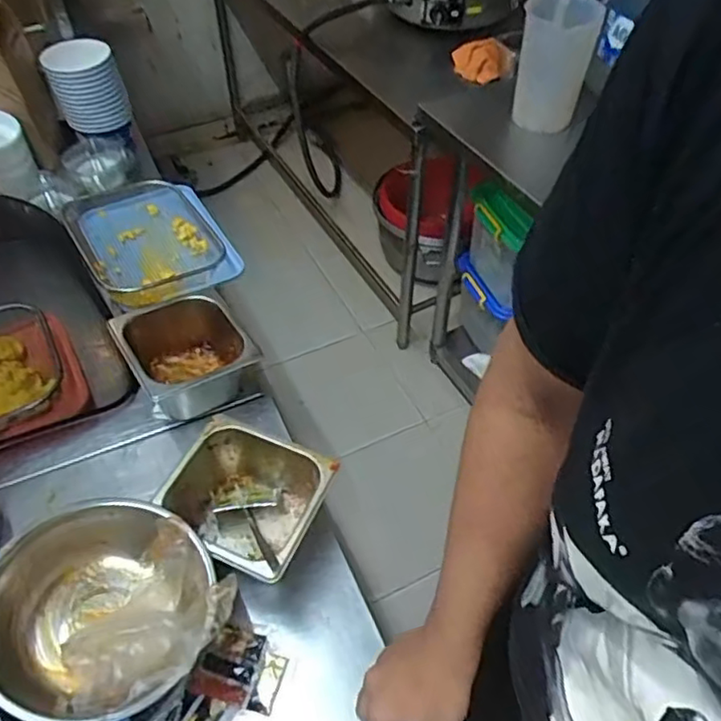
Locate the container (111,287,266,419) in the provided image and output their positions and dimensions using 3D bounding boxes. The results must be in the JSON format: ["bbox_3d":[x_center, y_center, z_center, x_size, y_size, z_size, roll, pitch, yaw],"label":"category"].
[{"bbox_3d":[-0.242,0.000,0.908,0.152,0.114,0.168,-25,54,-20],"label":"container"}]

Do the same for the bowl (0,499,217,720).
[{"bbox_3d":[-0.243,0.240,0.613,0.197,0.082,0.201,0,50,0],"label":"bowl"}]

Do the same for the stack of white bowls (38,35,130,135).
[{"bbox_3d":[-0.551,-0.559,1.285,0.127,0.138,0.122,-18,52,-14],"label":"stack of white bowls"}]

